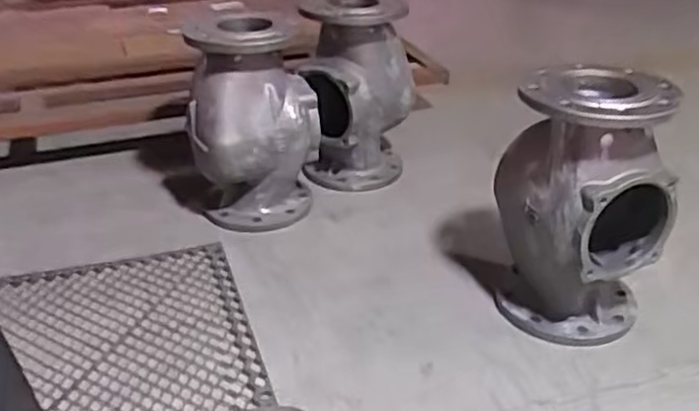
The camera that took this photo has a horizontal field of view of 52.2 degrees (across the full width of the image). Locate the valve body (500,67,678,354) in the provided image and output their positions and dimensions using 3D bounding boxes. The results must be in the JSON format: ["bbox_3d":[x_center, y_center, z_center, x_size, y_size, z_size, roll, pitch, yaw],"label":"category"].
[{"bbox_3d":[0.338,0.002,1.043,0.206,0.367,0.192,-6,30,-7],"label":"valve body"}]

